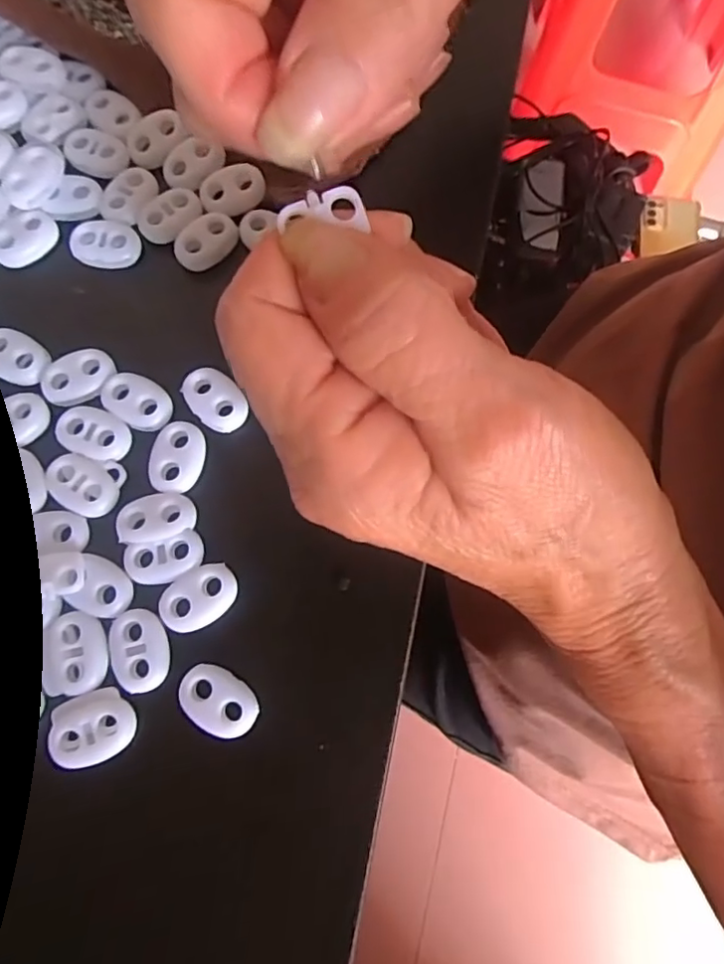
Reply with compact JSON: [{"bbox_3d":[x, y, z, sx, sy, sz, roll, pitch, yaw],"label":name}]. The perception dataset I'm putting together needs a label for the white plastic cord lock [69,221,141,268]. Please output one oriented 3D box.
[{"bbox_3d":[-0.085,-0.079,0.198,0.022,0.004,0.015,0,76,-2],"label":"white plastic cord lock"}]

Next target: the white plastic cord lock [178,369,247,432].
[{"bbox_3d":[-0.046,-0.026,0.185,0.015,0.004,0.022,-42,81,-11],"label":"white plastic cord lock"}]

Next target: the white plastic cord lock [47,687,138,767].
[{"bbox_3d":[-0.073,0.066,0.161,0.021,0.004,0.018,-20,78,-7],"label":"white plastic cord lock"}]

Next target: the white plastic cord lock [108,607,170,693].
[{"bbox_3d":[-0.062,0.047,0.166,0.016,0.004,0.022,-7,77,-3],"label":"white plastic cord lock"}]

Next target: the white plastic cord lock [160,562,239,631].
[{"bbox_3d":[-0.047,0.033,0.170,0.022,0.004,0.015,-32,79,-9],"label":"white plastic cord lock"}]

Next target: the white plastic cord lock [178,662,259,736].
[{"bbox_3d":[-0.040,0.060,0.163,0.022,0.004,0.015,31,77,6],"label":"white plastic cord lock"}]

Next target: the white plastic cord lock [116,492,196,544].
[{"bbox_3d":[-0.060,0.010,0.174,0.022,0.004,0.014,-13,77,-5],"label":"white plastic cord lock"}]

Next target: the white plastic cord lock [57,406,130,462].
[{"bbox_3d":[-0.082,-0.015,0.182,0.022,0.004,0.015,16,76,2],"label":"white plastic cord lock"}]

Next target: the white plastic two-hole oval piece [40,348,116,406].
[{"bbox_3d":[-0.088,-0.033,0.185,0.022,0.004,0.016,-26,79,-8],"label":"white plastic two-hole oval piece"}]

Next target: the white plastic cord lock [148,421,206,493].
[{"bbox_3d":[-0.056,-0.008,0.180,0.016,0.004,0.022,3,76,-1],"label":"white plastic cord lock"}]

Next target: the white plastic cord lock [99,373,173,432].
[{"bbox_3d":[-0.069,-0.025,0.184,0.022,0.004,0.015,34,78,6],"label":"white plastic cord lock"}]

